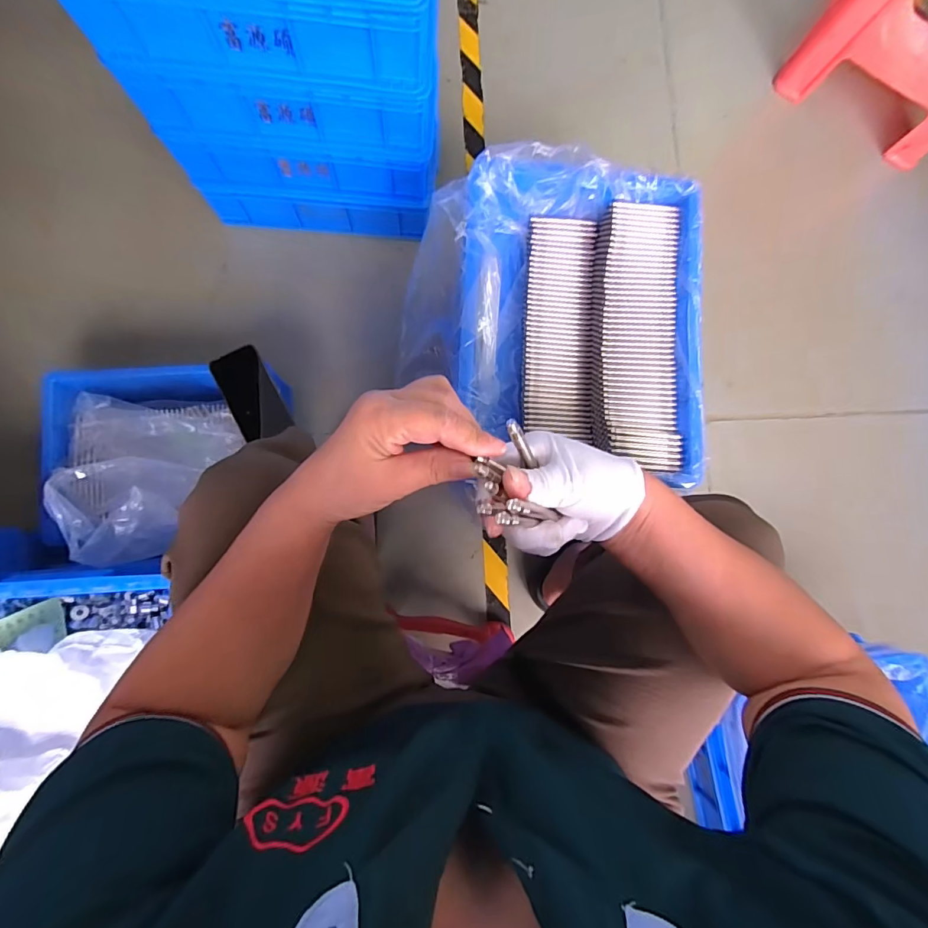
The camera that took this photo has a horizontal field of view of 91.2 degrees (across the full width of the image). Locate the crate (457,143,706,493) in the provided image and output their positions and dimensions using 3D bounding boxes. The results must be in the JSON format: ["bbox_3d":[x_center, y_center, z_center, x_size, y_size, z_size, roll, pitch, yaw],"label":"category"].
[{"bbox_3d":[0.136,-0.186,0.618,0.341,0.137,0.401,4,83,-5],"label":"crate"}]

